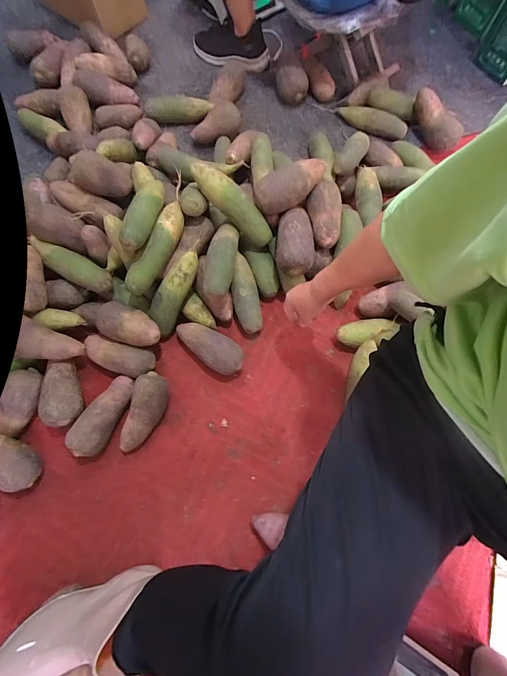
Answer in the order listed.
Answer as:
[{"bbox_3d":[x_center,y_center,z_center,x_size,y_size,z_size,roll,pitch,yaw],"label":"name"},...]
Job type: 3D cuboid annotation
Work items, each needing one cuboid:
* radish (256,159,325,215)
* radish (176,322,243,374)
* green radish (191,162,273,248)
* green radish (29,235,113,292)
[{"bbox_3d":[0.080,-0.316,0.647,0.157,0.067,0.065,-25,74,-8],"label":"radish"},{"bbox_3d":[-0.094,0.018,0.670,0.161,0.062,0.076,37,76,11],"label":"radish"},{"bbox_3d":[-0.040,-0.277,0.647,0.208,0.055,0.051,42,75,-19],"label":"green radish"},{"bbox_3d":[-0.382,-0.152,0.658,0.202,0.062,0.056,27,74,8],"label":"green radish"}]

